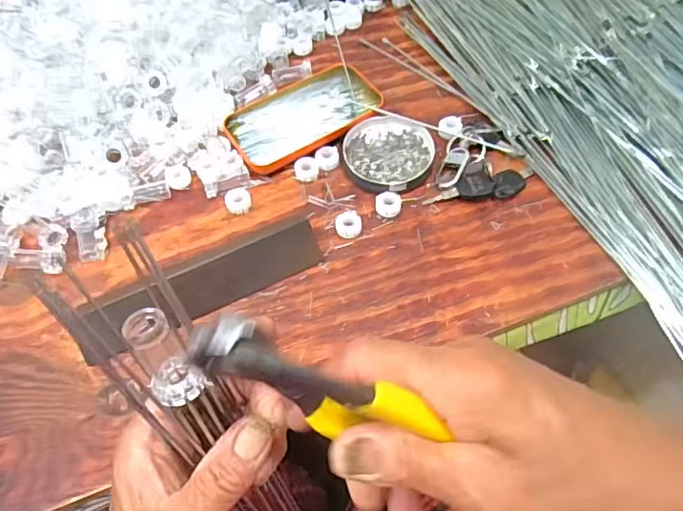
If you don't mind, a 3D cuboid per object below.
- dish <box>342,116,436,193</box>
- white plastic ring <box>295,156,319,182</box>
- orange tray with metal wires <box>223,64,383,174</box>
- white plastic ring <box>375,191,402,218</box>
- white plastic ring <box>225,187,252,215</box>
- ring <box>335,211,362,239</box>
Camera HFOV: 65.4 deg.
[{"bbox_3d":[0.043,-0.095,0.484,0.081,0.013,0.082,-1,59,1],"label":"dish"},{"bbox_3d":[-0.031,-0.078,0.479,0.021,0.007,0.022,-1,59,1],"label":"white plastic ring"},{"bbox_3d":[-0.037,-0.135,0.510,0.143,0.015,0.083,-31,63,-16],"label":"orange tray with metal wires"},{"bbox_3d":[0.040,-0.044,0.457,0.022,0.006,0.022,0,66,0],"label":"white plastic ring"},{"bbox_3d":[-0.089,-0.048,0.462,0.021,0.009,0.025,0,59,2],"label":"white plastic ring"},{"bbox_3d":[0.006,-0.026,0.449,0.021,0.007,0.025,-5,59,-1],"label":"ring"}]

